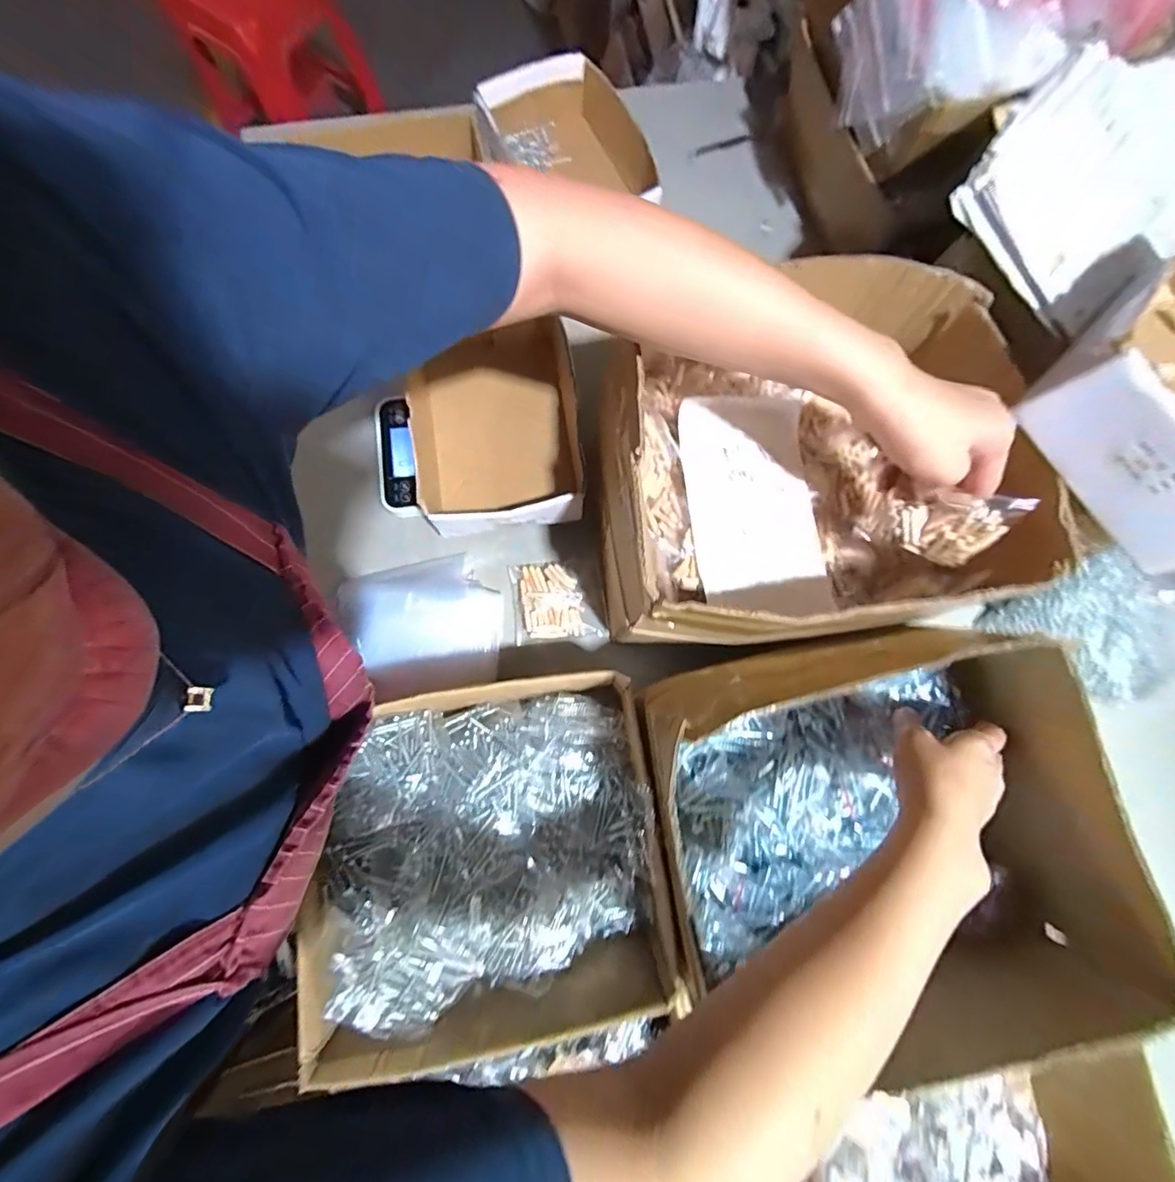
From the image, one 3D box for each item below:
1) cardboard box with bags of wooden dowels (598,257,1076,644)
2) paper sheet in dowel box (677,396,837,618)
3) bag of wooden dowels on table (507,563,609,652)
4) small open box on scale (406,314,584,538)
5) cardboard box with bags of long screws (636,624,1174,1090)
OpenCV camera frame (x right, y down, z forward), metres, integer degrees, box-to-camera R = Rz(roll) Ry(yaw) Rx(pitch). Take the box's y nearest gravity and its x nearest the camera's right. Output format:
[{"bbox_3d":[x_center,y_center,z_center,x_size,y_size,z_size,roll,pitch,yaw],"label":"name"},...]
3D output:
[{"bbox_3d":[0.177,-0.103,0.439,0.311,0.165,0.273,-6,79,-3],"label":"cardboard box with bags of wooden dowels"},{"bbox_3d":[0.159,-0.082,0.473,0.122,0.025,0.215,-6,79,-2],"label":"paper sheet in dowel box"},{"bbox_3d":[-0.033,0.017,0.562,0.104,0.021,0.091,0,79,-1],"label":"bag of wooden dowels on table"},{"bbox_3d":[-0.099,-0.179,0.535,0.172,0.072,0.231,-9,80,-3],"label":"small open box on scale"},{"bbox_3d":[0.218,0.184,0.409,0.318,0.184,0.252,-7,79,-3],"label":"cardboard box with bags of long screws"}]

